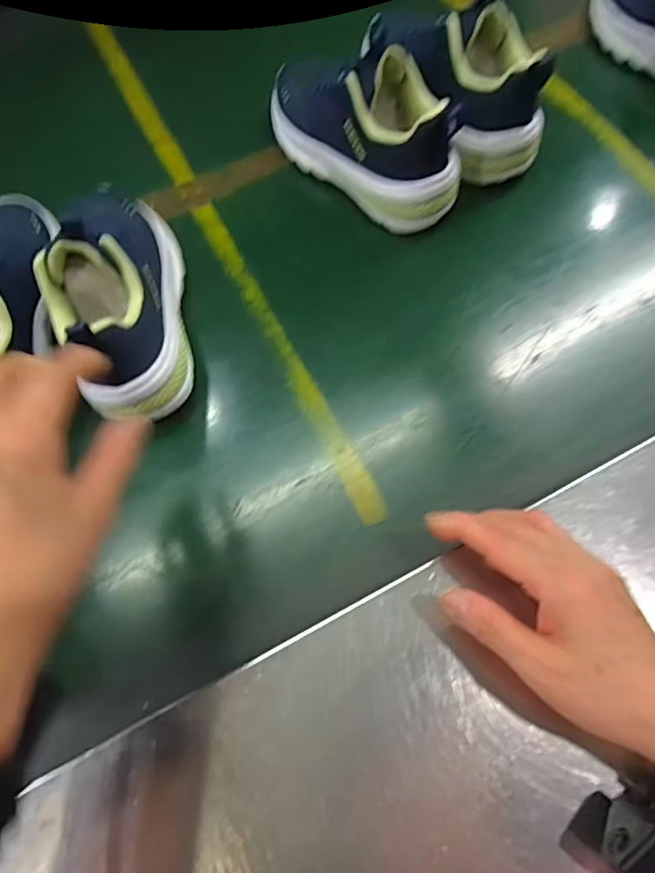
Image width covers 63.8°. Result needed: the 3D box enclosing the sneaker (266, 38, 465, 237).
[{"bbox_3d":[0.029,-0.261,0.433,0.186,0.110,0.083,37,69,18],"label":"sneaker"}]

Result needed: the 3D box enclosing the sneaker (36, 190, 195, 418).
[{"bbox_3d":[-0.147,-0.110,0.367,0.073,0.100,0.184,-9,63,-3],"label":"sneaker"}]

